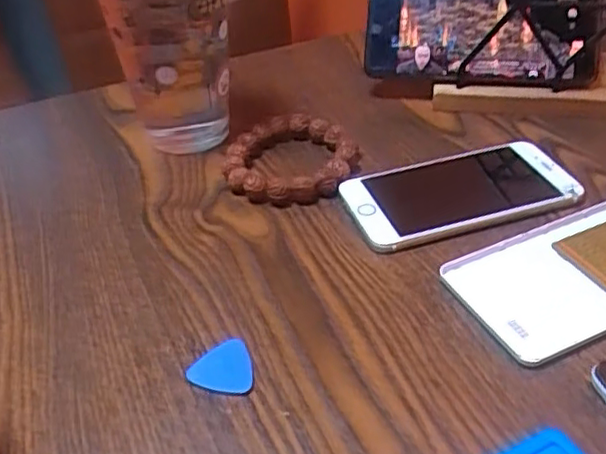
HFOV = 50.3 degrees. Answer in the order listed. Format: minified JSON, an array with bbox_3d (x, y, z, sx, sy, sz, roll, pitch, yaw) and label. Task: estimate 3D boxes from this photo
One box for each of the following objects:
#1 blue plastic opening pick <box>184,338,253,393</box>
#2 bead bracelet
[{"bbox_3d":[-0.038,0.065,0.295,0.028,0.004,0.028,-8,40,-4],"label":"blue plastic opening pick"},{"bbox_3d":[-0.008,-0.044,0.416,0.078,0.018,0.078,-2,40,2],"label":"bead bracelet"}]

